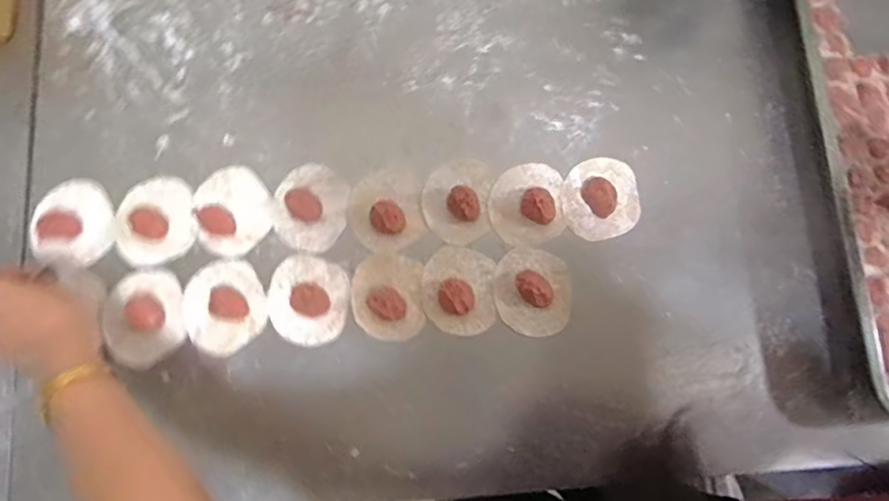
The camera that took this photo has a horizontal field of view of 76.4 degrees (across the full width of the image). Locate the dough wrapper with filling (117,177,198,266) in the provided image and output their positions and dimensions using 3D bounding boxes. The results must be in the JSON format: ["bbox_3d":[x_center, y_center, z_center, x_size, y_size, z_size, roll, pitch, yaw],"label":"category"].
[{"bbox_3d":[-0.290,-0.031,0.567,0.072,0.010,0.090,4,79,0],"label":"dough wrapper with filling"}]

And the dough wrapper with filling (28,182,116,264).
[{"bbox_3d":[-0.372,-0.030,0.568,0.074,0.015,0.080,0,79,-1],"label":"dough wrapper with filling"}]

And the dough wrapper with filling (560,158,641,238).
[{"bbox_3d":[0.162,-0.057,0.574,0.081,0.027,0.082,0,79,-1],"label":"dough wrapper with filling"}]

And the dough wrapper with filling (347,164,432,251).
[{"bbox_3d":[-0.059,-0.045,0.571,0.074,0.022,0.084,-11,80,-3],"label":"dough wrapper with filling"}]

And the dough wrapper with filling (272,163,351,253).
[{"bbox_3d":[-0.137,-0.046,0.575,0.074,0.013,0.089,3,79,-1],"label":"dough wrapper with filling"}]

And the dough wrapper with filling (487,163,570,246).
[{"bbox_3d":[0.085,-0.049,0.575,0.076,0.021,0.083,0,79,-1],"label":"dough wrapper with filling"}]

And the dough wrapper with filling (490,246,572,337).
[{"bbox_3d":[0.089,0.039,0.557,0.076,0.024,0.085,-2,79,-1],"label":"dough wrapper with filling"}]

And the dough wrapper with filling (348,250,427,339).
[{"bbox_3d":[-0.058,0.044,0.556,0.071,0.017,0.087,-4,79,-2],"label":"dough wrapper with filling"}]

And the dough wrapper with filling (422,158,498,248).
[{"bbox_3d":[0.013,-0.053,0.575,0.071,0.021,0.088,5,79,0],"label":"dough wrapper with filling"}]

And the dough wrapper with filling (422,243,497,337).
[{"bbox_3d":[0.014,0.038,0.558,0.073,0.018,0.086,-1,79,-1],"label":"dough wrapper with filling"}]

